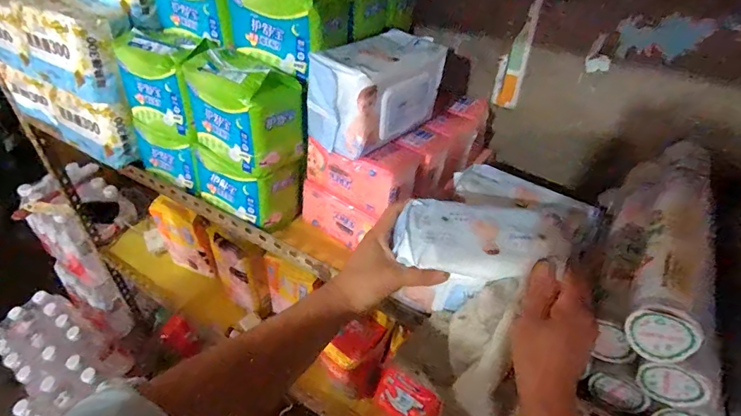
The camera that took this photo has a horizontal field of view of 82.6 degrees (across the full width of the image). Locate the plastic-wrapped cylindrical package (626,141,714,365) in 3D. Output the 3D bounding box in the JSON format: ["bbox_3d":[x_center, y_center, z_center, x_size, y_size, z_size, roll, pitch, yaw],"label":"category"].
[{"bbox_3d":[0.280,0.029,0.391,0.048,0.052,0.237,22,44,24],"label":"plastic-wrapped cylindrical package"}]

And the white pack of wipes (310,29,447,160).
[{"bbox_3d":[0.008,-0.147,0.497,0.090,0.101,0.169,28,47,28],"label":"white pack of wipes"}]

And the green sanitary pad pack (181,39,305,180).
[{"bbox_3d":[-0.150,-0.116,0.503,0.132,0.110,0.079,30,48,30],"label":"green sanitary pad pack"}]

